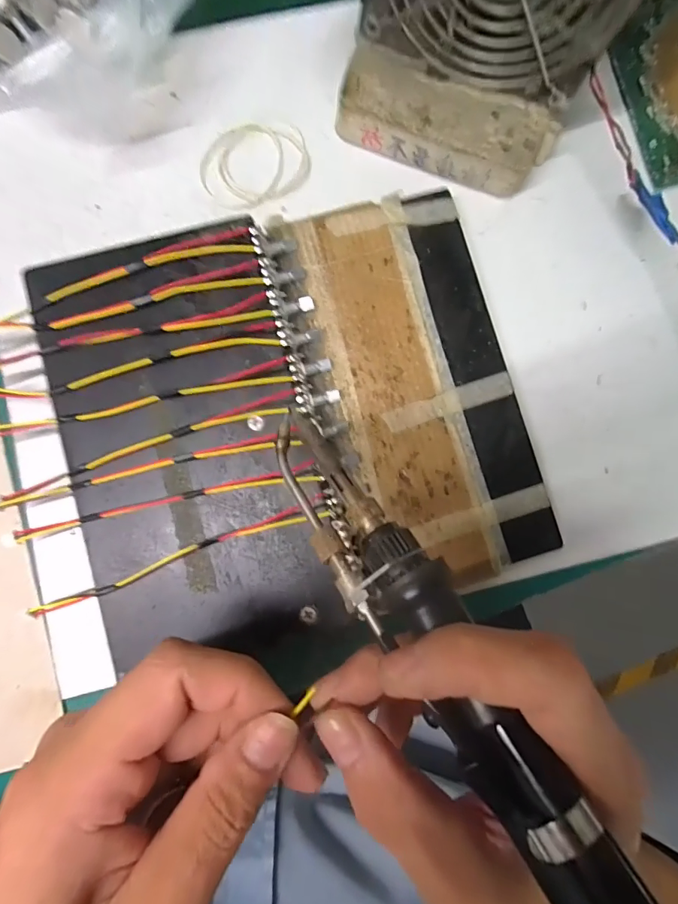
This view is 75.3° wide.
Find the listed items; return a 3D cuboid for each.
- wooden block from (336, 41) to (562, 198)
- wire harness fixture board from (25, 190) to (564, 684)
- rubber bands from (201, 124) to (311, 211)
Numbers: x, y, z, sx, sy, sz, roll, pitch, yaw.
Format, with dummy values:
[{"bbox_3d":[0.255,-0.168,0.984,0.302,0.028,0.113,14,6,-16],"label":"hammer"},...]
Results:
[{"bbox_3d":[0.060,-0.181,0.246,0.117,0.023,0.043,19,84,-1],"label":"wooden block"},{"bbox_3d":[-0.017,-0.016,0.224,0.223,0.035,0.211,-18,86,-4],"label":"wire harness fixture board"},{"bbox_3d":[-0.047,-0.164,0.249,0.062,0.004,0.046,-28,87,-5],"label":"rubber bands"}]

